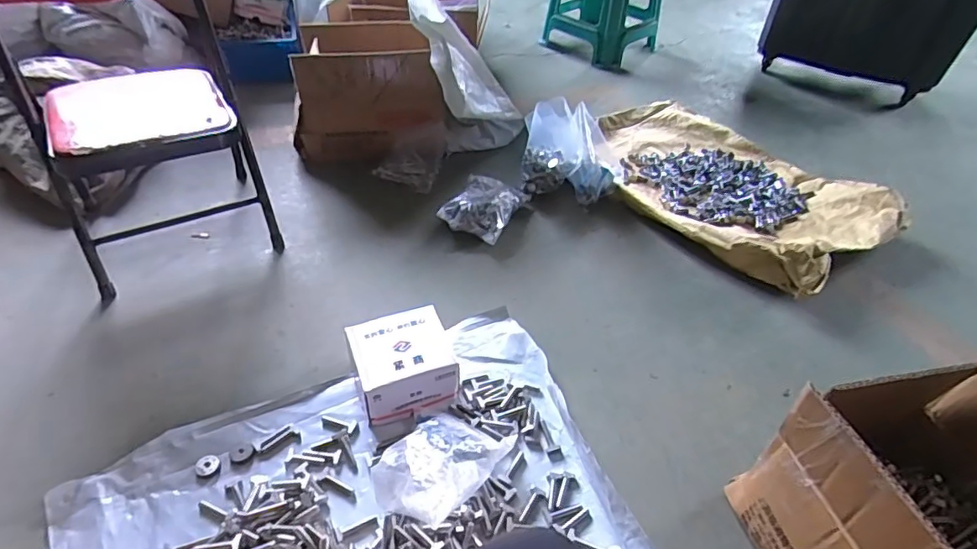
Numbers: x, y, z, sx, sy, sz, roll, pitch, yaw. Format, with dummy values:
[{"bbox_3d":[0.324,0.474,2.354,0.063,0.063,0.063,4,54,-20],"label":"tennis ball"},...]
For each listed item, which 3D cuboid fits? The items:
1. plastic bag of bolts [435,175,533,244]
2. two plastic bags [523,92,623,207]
[{"bbox_3d":[-0.010,-0.153,1.178,0.135,0.064,0.193,18,45,15],"label":"plastic bag of bolts"},{"bbox_3d":[0.200,-0.286,1.241,0.232,0.177,0.170,13,44,10],"label":"two plastic bags"}]

